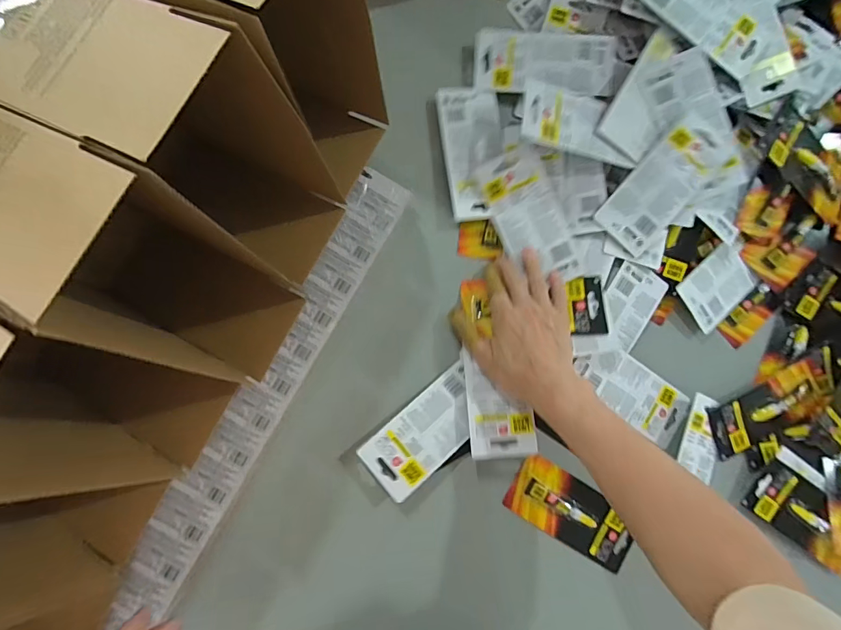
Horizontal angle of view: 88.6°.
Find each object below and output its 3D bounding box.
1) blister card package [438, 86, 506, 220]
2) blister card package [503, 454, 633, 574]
[{"bbox_3d":[0.062,-0.188,0.494,0.069,0.017,0.156,-6,86,-7],"label":"blister card package"},{"bbox_3d":[0.172,0.223,0.485,0.151,0.014,0.068,33,83,-3],"label":"blister card package"}]

